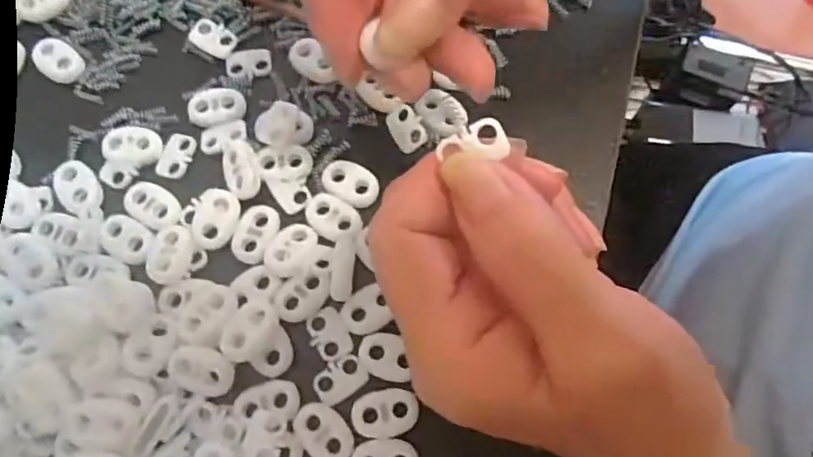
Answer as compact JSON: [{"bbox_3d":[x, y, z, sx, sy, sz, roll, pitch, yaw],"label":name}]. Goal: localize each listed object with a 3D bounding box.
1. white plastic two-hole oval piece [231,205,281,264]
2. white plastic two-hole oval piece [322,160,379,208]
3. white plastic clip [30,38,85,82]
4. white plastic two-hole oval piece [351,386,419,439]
[{"bbox_3d":[-0.056,0.002,0.218,0.014,0.004,0.022,22,74,7],"label":"white plastic two-hole oval piece"},{"bbox_3d":[-0.021,-0.017,0.225,0.022,0.004,0.016,25,74,8],"label":"white plastic two-hole oval piece"},{"bbox_3d":[-0.143,-0.069,0.242,0.023,0.004,0.016,39,77,11],"label":"white plastic clip"},{"bbox_3d":[-0.007,0.062,0.198,0.022,0.004,0.015,-8,73,-2],"label":"white plastic two-hole oval piece"}]

